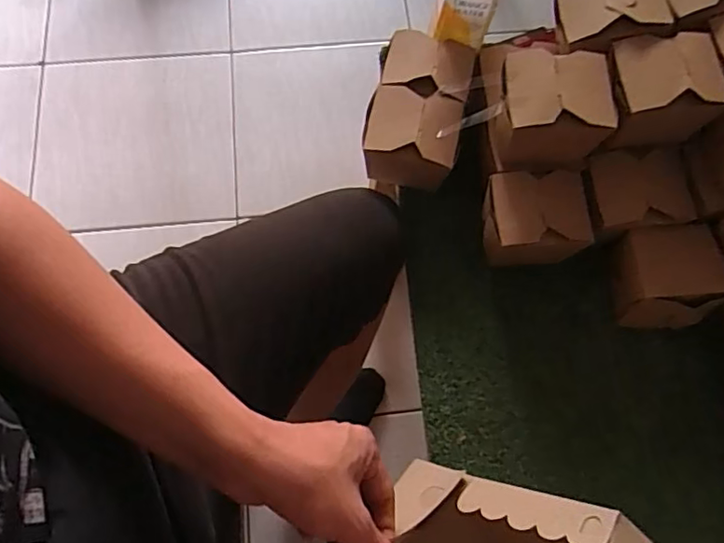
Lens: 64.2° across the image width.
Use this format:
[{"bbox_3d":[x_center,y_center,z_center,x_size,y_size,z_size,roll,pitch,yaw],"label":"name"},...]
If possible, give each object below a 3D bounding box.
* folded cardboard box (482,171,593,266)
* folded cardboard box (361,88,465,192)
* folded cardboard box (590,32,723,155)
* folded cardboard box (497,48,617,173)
[{"bbox_3d":[0.183,-0.054,0.623,0.104,0.073,0.085,-2,71,-3],"label":"folded cardboard box"},{"bbox_3d":[0.054,-0.145,0.646,0.098,0.093,0.074,16,71,4],"label":"folded cardboard box"},{"bbox_3d":[0.295,-0.178,0.587,0.105,0.088,0.085,-8,71,-5],"label":"folded cardboard box"},{"bbox_3d":[0.185,-0.162,0.580,0.104,0.101,0.089,1,70,-2],"label":"folded cardboard box"}]

